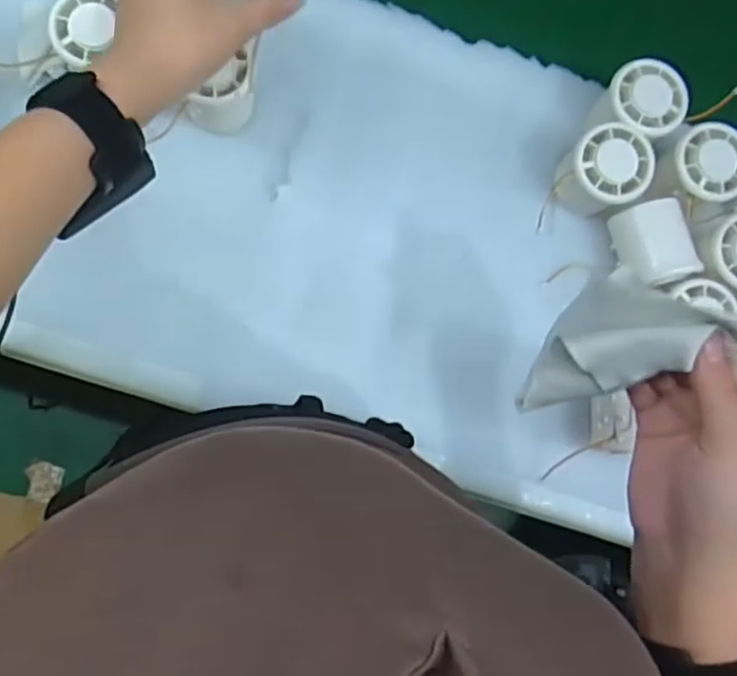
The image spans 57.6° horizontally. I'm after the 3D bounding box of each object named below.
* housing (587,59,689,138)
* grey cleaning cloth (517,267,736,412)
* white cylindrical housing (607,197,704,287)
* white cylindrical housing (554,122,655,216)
[{"bbox_3d":[0.194,-0.170,0.495,0.053,0.056,0.052,1,83,-7],"label":"housing"},{"bbox_3d":[0.119,-0.002,0.321,0.078,0.080,0.052,-17,86,-8],"label":"grey cleaning cloth"},{"bbox_3d":[0.206,-0.068,0.492,0.046,0.039,0.059,-12,85,-8],"label":"white cylindrical housing"},{"bbox_3d":[0.169,-0.120,0.489,0.052,0.056,0.055,1,83,-7],"label":"white cylindrical housing"}]

